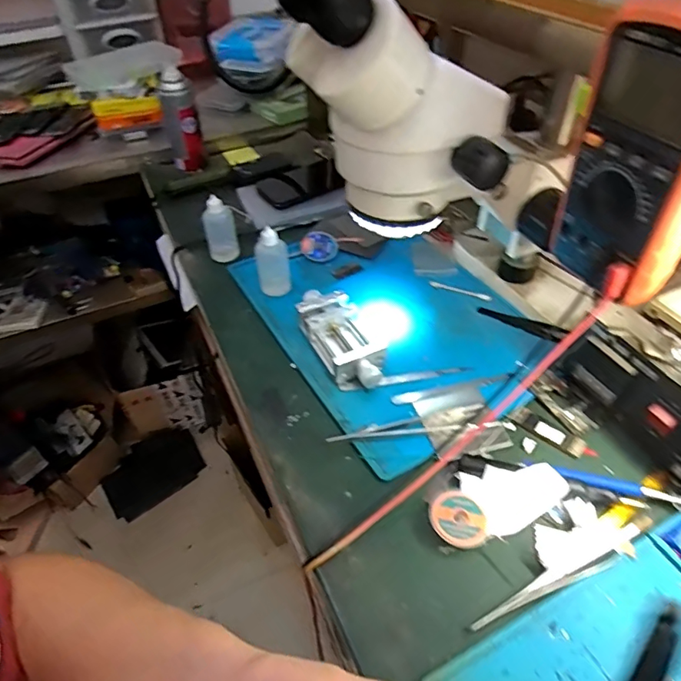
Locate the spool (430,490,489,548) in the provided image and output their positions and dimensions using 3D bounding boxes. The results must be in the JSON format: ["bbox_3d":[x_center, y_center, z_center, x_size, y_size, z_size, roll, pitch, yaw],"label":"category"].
[{"bbox_3d":[0.093,0.138,0.386,0.043,0.009,0.040,-1,45,1],"label":"spool"}]

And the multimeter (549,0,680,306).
[{"bbox_3d":[0.196,-0.113,0.323,0.054,0.173,0.092,-14,46,-11],"label":"multimeter"}]

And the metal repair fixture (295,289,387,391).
[{"bbox_3d":[0.000,-0.004,0.520,0.060,0.031,0.139,-22,48,-19],"label":"metal repair fixture"}]

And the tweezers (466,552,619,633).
[{"bbox_3d":[0.142,0.171,0.348,0.115,0.015,0.013,-16,46,-13],"label":"tweezers"}]

